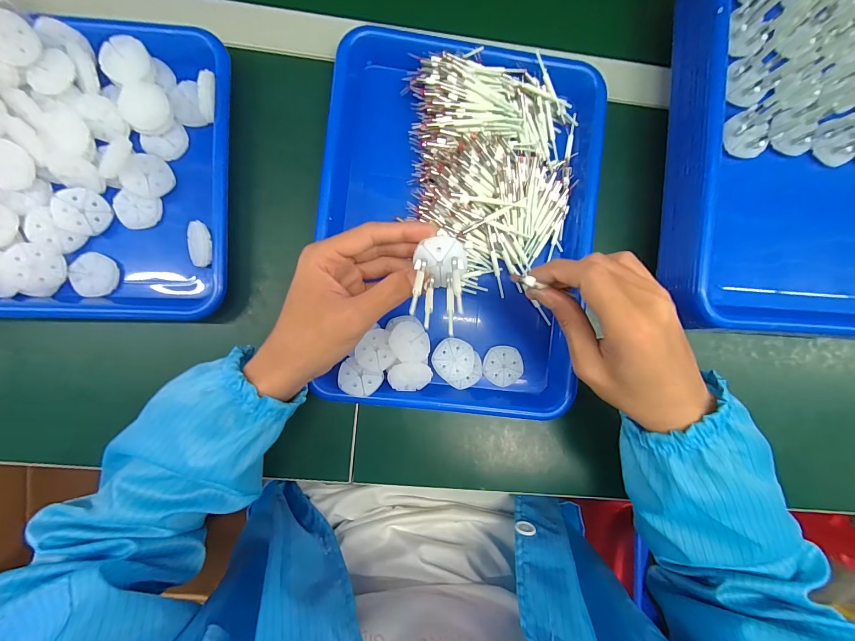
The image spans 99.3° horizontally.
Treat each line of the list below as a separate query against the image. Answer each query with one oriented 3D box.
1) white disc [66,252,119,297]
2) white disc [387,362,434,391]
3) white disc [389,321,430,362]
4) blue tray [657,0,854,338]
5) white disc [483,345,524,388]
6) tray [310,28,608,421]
[{"bbox_3d":[-0.294,-0.040,0.320,0.035,0.006,0.038,8,88,-16],"label":"white disc"},{"bbox_3d":[-0.016,0.050,0.320,0.037,0.004,0.031,7,121,-9],"label":"white disc"},{"bbox_3d":[-0.015,0.019,0.321,0.037,0.008,0.037,23,51,-23],"label":"white disc"},{"bbox_3d":[0.347,-0.148,0.322,0.253,0.048,0.323,3,89,-4],"label":"blue tray"},{"bbox_3d":[0.073,0.044,0.348,0.037,0.005,0.037,0,89,-4],"label":"white disc"},{"bbox_3d":[0.029,-0.081,0.329,0.241,0.044,0.327,5,89,-4],"label":"tray"}]

